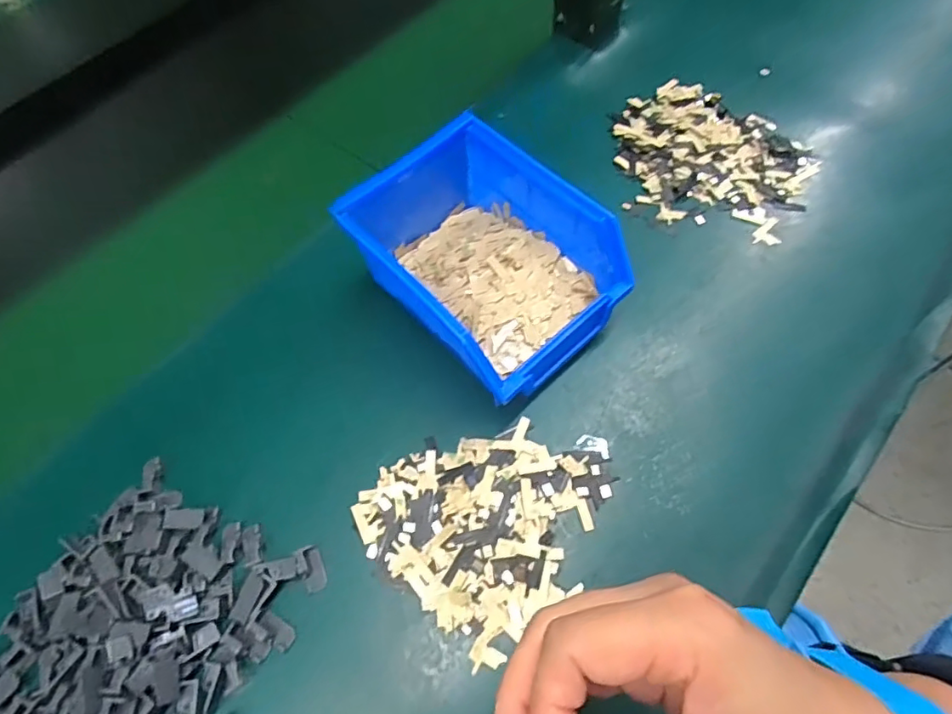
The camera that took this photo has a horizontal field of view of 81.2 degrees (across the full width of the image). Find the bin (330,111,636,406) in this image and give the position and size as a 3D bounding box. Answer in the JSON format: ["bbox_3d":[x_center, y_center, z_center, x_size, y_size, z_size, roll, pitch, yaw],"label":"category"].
[{"bbox_3d":[-0.003,-0.057,0.329,0.113,0.077,0.165,-41,66,-16],"label":"bin"}]

